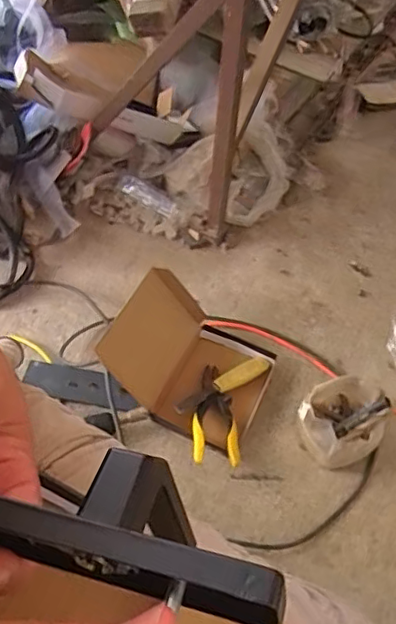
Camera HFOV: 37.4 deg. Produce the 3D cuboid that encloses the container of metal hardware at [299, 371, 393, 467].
[{"bbox_3d":[0.228,0.160,0.925,0.133,0.111,0.146,2,55,-4],"label":"container of metal hardware"}]

